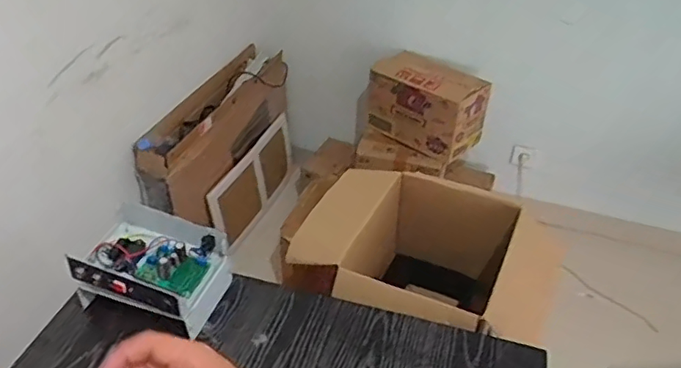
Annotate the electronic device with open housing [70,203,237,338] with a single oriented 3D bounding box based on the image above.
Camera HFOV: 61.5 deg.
[{"bbox_3d":[-0.309,0.149,0.951,0.215,0.115,0.169,12,39,13],"label":"electronic device with open housing"}]

